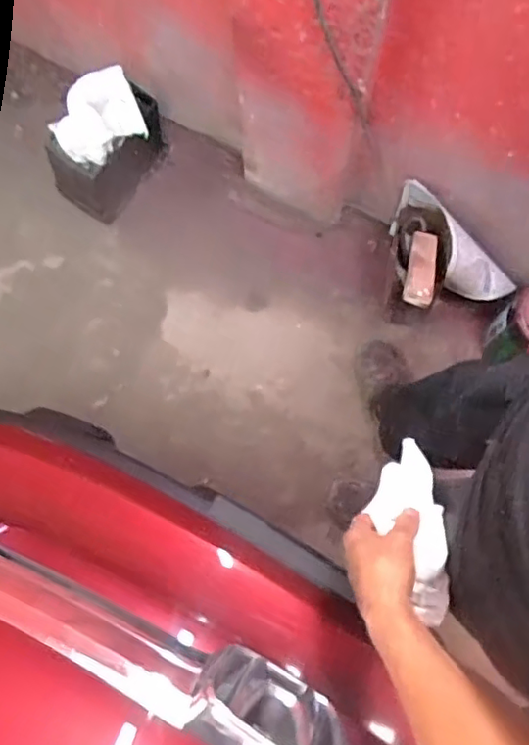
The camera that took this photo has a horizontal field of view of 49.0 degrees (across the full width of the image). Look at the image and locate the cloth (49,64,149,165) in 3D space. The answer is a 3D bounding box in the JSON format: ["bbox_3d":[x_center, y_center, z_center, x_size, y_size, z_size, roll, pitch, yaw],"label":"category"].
[{"bbox_3d":[-0.355,-0.537,1.218,0.188,0.104,0.114,-23,77,-4],"label":"cloth"}]

